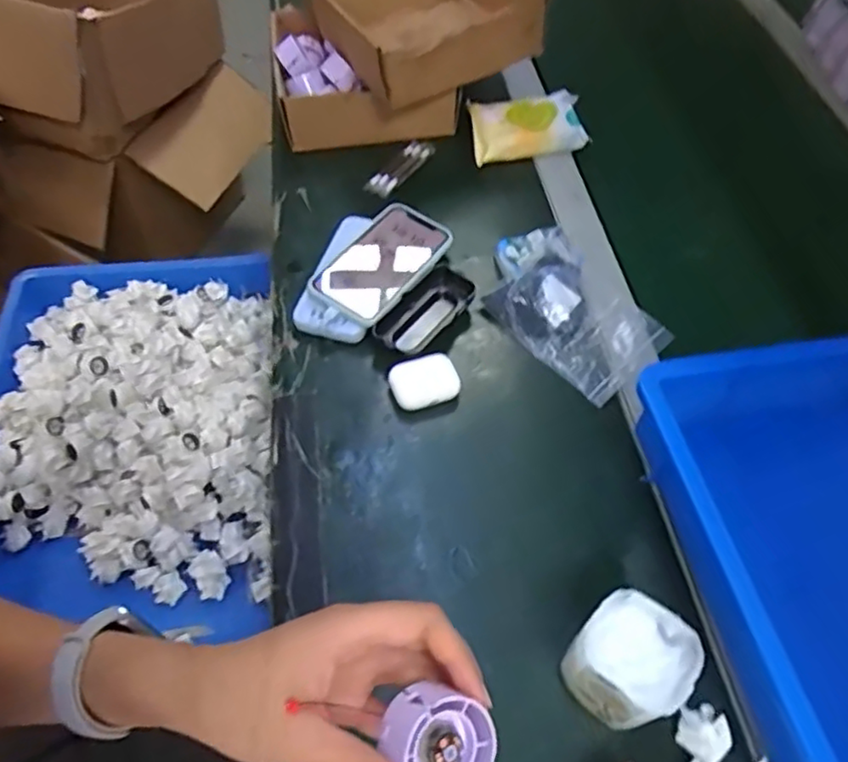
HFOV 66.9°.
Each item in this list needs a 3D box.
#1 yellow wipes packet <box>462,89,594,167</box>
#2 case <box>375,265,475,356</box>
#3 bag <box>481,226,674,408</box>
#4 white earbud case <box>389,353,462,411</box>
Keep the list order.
[{"bbox_3d":[0.122,-0.304,0.770,0.136,0.041,0.078,-8,56,-10],"label":"yellow wipes packet"},{"bbox_3d":[0.008,-0.067,0.613,0.051,0.026,0.118,33,59,18],"label":"case"},{"bbox_3d":[0.139,-0.073,0.621,0.122,0.022,0.182,-30,62,-22],"label":"bag"},{"bbox_3d":[0.001,0.002,0.563,0.059,0.020,0.043,-17,58,-16],"label":"white earbud case"}]

